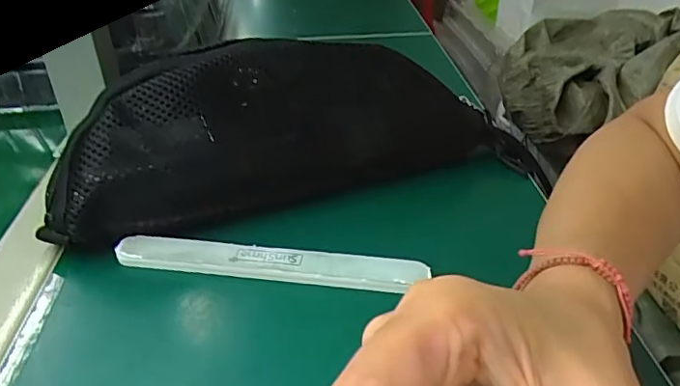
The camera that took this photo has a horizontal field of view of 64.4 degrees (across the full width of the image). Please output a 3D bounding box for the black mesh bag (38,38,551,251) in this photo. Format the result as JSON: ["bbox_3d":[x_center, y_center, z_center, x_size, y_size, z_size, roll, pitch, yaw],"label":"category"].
[{"bbox_3d":[-0.021,-0.042,0.344,0.305,0.094,0.086,-9,34,-11],"label":"black mesh bag"}]

